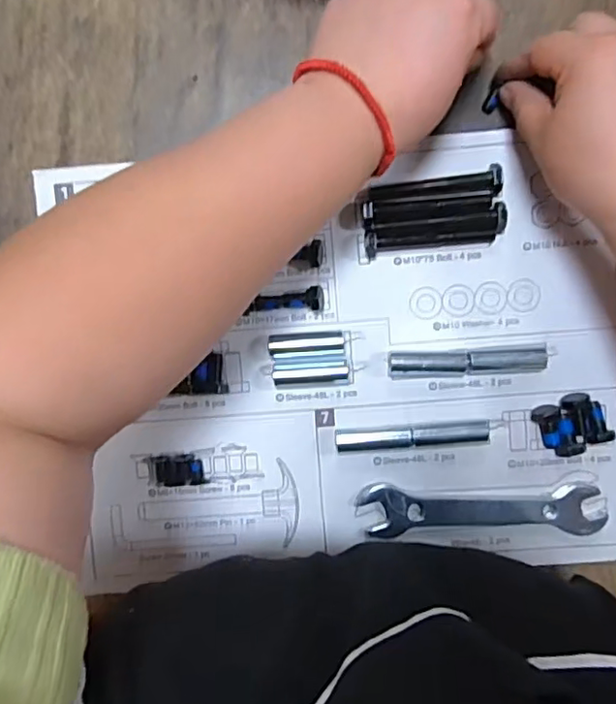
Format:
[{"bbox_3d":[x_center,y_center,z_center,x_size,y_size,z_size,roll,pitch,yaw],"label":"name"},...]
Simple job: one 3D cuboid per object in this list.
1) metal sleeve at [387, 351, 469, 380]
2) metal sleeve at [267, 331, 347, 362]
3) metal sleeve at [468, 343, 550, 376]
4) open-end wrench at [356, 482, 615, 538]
[{"bbox_3d":[0.076,0.008,0.380,0.049,0.011,0.019,-2,94,2],"label":"metal sleeve"},{"bbox_3d":[0.000,-0.004,0.381,0.047,0.012,0.018,-2,94,2],"label":"metal sleeve"},{"bbox_3d":[0.126,0.005,0.376,0.049,0.016,0.017,-4,94,2],"label":"metal sleeve"},{"bbox_3d":[0.112,0.102,0.386,0.153,0.010,0.032,-2,94,2],"label":"open-end wrench"}]

